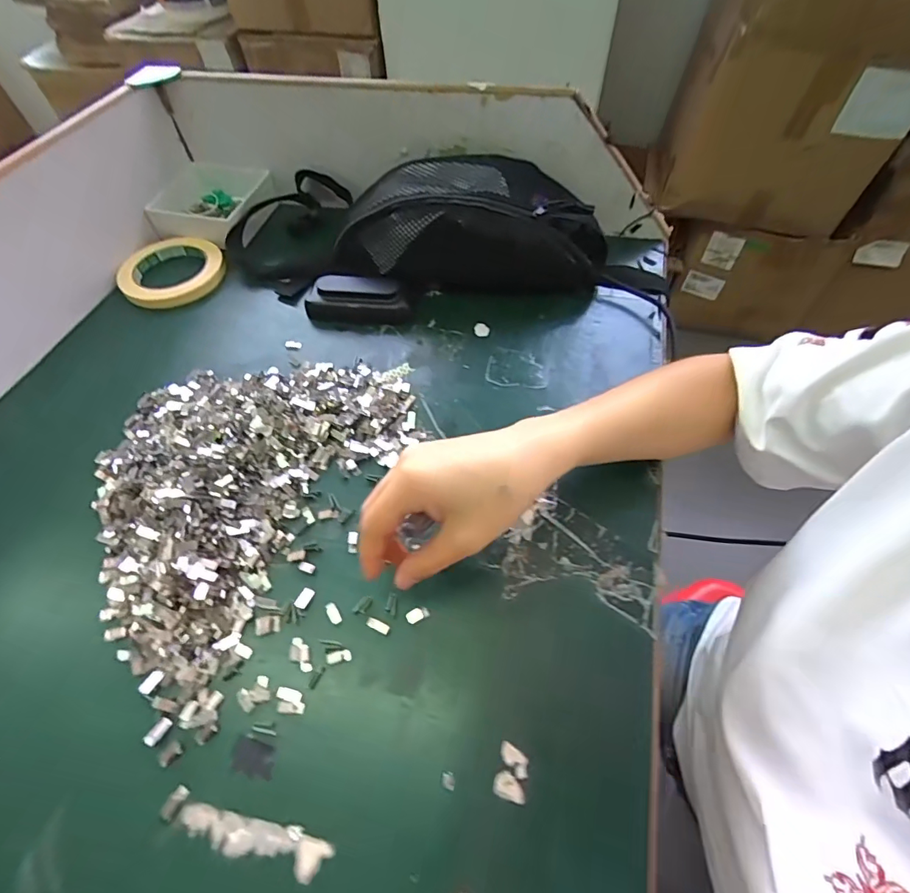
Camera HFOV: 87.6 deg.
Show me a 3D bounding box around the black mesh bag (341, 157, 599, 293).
[{"bbox_3d":[0.015,-0.224,0.487,0.264,0.094,0.113,-1,55,1],"label":"black mesh bag"}]

